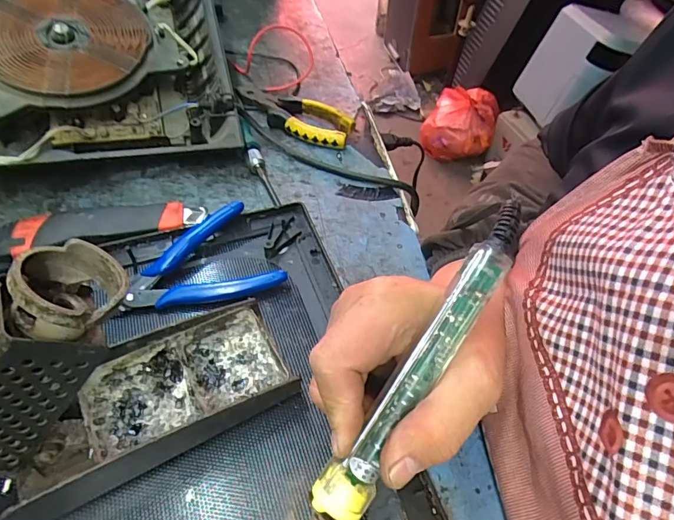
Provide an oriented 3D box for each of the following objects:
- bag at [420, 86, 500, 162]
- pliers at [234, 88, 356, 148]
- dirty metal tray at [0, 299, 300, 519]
[{"bbox_3d":[0.434,-0.492,1.667,0.245,0.191,0.175,7,51,2],"label":"bag"},{"bbox_3d":[-0.048,-0.148,0.474,0.136,0.019,0.049,23,52,17],"label":"pliers"},{"bbox_3d":[-0.108,0.083,0.274,0.159,0.033,0.065,-23,54,-21],"label":"dirty metal tray"}]

